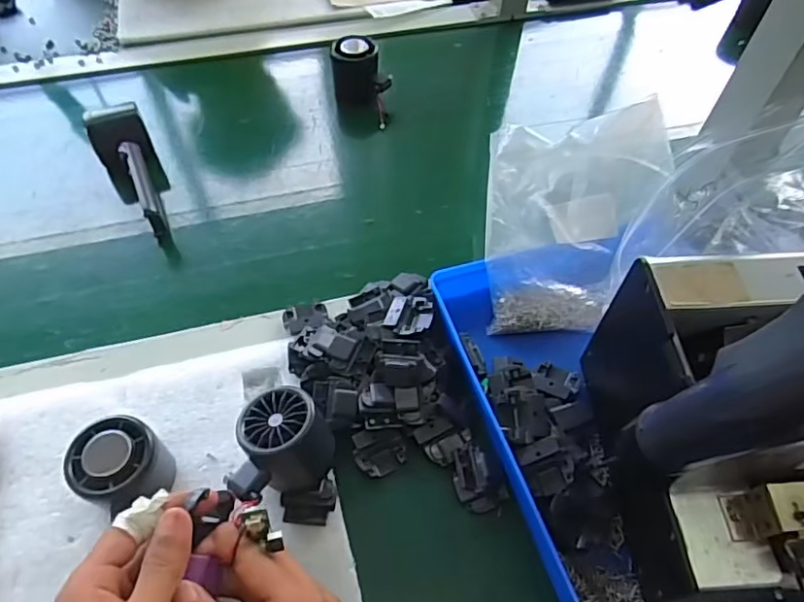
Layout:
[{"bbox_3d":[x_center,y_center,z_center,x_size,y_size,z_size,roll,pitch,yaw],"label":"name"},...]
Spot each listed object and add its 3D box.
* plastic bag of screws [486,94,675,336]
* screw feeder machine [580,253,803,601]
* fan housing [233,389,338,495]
[{"bbox_3d":[0.162,-0.075,0.504,0.177,0.040,0.203,-2,72,5],"label":"plastic bag of screws"},{"bbox_3d":[0.202,0.077,0.354,0.133,0.129,0.185,-5,56,-6],"label":"screw feeder machine"},{"bbox_3d":[-0.078,0.097,0.400,0.055,0.062,0.056,1,55,-2],"label":"fan housing"}]

